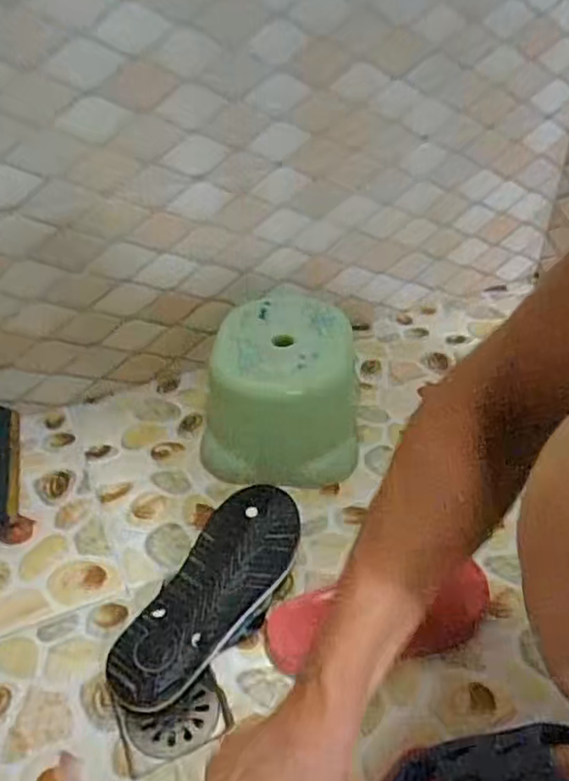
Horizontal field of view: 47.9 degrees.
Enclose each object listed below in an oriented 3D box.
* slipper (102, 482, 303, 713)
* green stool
[{"bbox_3d":[-0.066,0.207,0.664,0.105,0.051,0.269,19,42,23],"label":"slipper"},{"bbox_3d":[-0.009,0.000,0.846,0.193,0.146,0.223,-2,38,-1],"label":"green stool"}]

